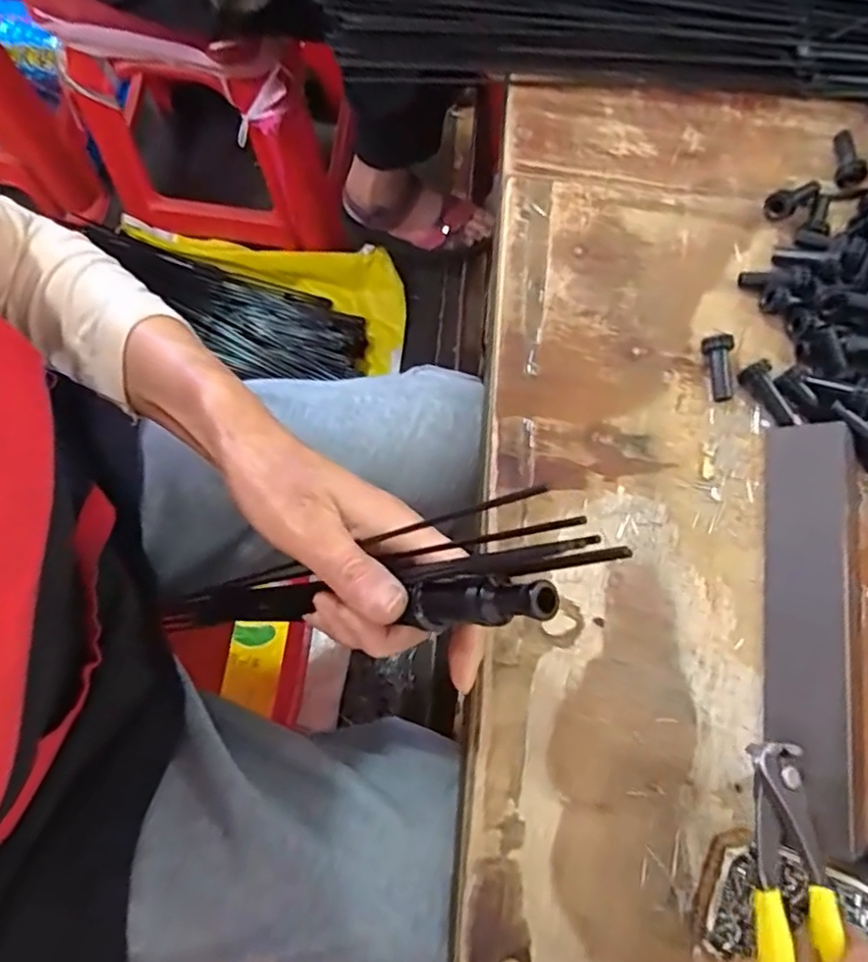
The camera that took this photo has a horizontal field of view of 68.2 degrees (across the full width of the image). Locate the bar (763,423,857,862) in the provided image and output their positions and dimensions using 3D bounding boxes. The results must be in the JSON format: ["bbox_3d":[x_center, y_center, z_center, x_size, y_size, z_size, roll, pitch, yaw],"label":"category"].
[{"bbox_3d":[0.201,0.075,0.346,0.039,0.008,0.217,-2,74,36],"label":"bar"}]

